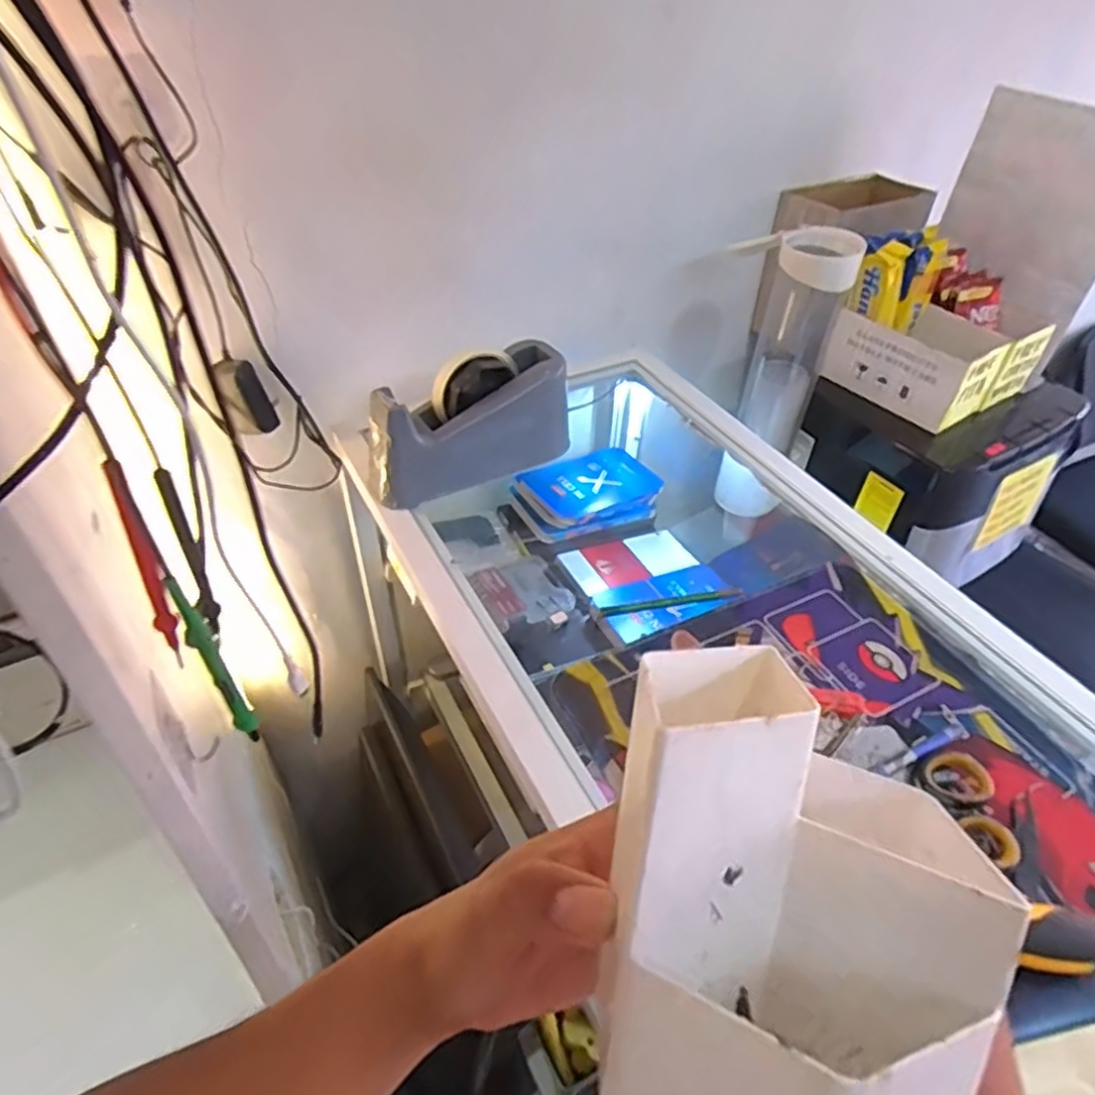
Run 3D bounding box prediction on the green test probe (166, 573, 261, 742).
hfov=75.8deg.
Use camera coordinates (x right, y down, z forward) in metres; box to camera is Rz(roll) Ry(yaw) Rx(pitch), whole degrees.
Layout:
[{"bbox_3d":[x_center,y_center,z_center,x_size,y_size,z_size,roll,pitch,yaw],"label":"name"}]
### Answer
[{"bbox_3d":[-0.175,0.062,0.369,0.011,0.127,0.013,-31,53,-29],"label":"green test probe"}]

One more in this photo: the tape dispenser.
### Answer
[{"bbox_3d":[-0.076,-0.122,0.689,0.203,0.118,0.059,-24,50,-25],"label":"tape dispenser"}]

